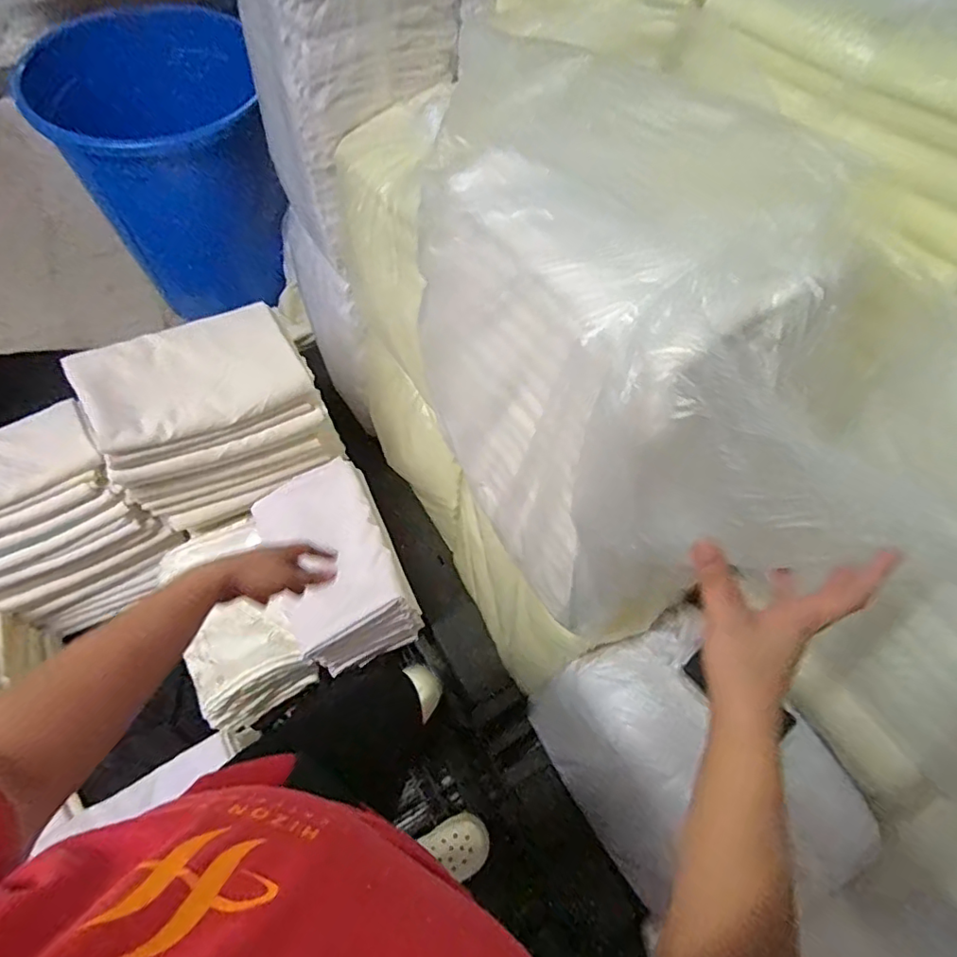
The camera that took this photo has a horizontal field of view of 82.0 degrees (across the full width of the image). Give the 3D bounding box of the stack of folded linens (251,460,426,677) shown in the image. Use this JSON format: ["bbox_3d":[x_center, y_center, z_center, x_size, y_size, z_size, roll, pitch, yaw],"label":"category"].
[{"bbox_3d":[-0.342,0.214,1.304,0.280,0.236,0.413,-23,67,-14],"label":"stack of folded linens"}]

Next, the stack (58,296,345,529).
[{"bbox_3d":[-0.562,-0.122,1.180,0.406,0.368,0.244,-27,68,-16],"label":"stack"}]

